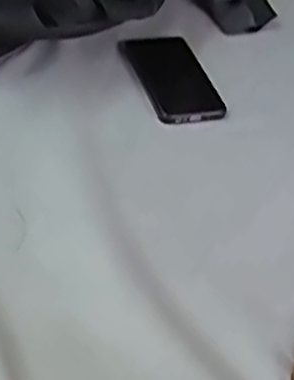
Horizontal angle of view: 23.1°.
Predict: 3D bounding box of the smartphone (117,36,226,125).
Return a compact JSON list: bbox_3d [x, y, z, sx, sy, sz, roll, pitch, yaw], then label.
[{"bbox_3d":[0.027,-0.129,0.809,0.078,0.013,0.166,-9,43,-16],"label":"smartphone"}]

